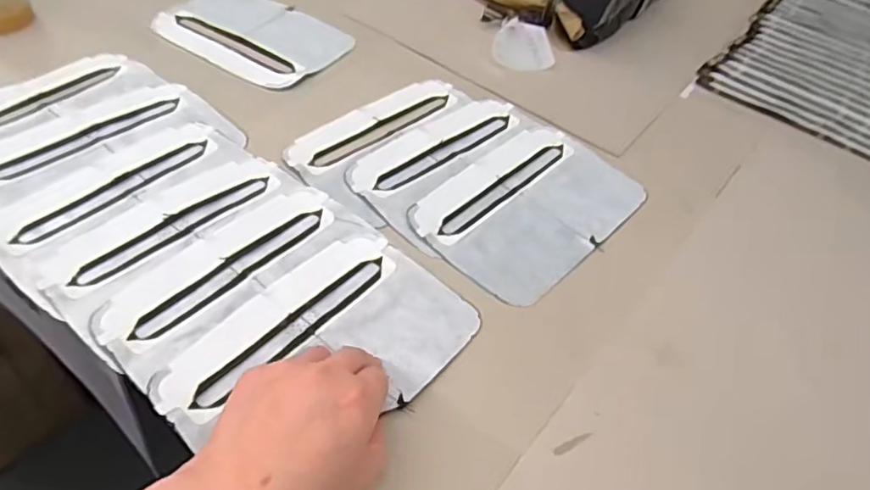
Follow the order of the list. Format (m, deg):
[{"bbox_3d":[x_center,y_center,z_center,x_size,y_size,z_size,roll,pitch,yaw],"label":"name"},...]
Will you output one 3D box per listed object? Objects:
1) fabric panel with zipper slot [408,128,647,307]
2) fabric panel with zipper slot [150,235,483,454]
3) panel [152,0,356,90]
[{"bbox_3d":[0.084,-0.035,0.523,0.130,0.004,0.197,38,54,23],"label":"fabric panel with zipper slot"},{"bbox_3d":[-0.070,0.068,0.404,0.123,0.006,0.194,35,51,22],"label":"fabric panel with zipper slot"},{"bbox_3d":[-0.197,-0.230,0.667,0.198,0.006,0.133,30,53,20],"label":"panel"}]

